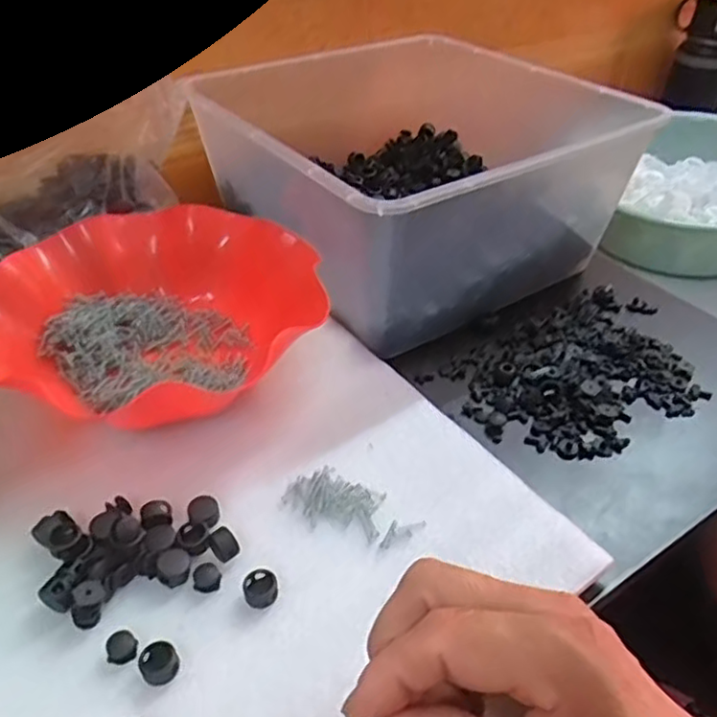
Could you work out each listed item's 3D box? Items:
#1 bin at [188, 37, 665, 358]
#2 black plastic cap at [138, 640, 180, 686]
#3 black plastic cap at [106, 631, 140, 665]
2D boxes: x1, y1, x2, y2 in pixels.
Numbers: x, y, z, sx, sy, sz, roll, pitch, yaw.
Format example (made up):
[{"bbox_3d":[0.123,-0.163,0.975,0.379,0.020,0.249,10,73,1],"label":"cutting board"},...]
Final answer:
[{"bbox_3d":[0.033,-0.171,0.569,0.297,0.132,0.302,-28,48,-31],"label":"bin"},{"bbox_3d":[-0.092,0.140,0.304,0.017,0.007,0.018,1,39,-1],"label":"black plastic cap"},{"bbox_3d":[-0.111,0.136,0.310,0.013,0.006,0.013,1,39,-1],"label":"black plastic cap"}]

